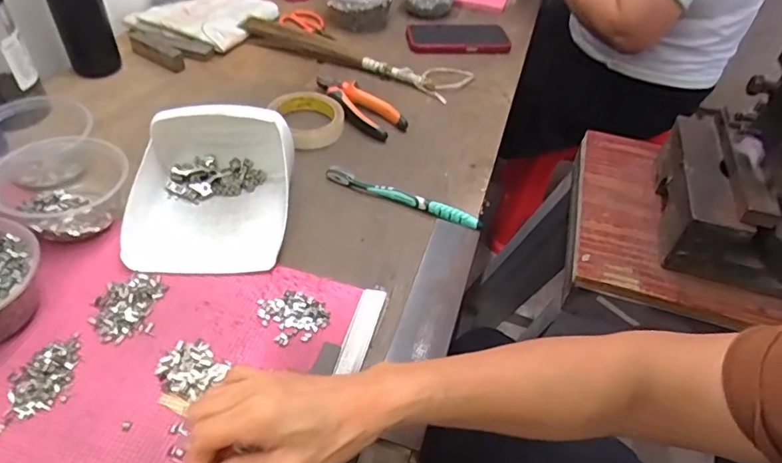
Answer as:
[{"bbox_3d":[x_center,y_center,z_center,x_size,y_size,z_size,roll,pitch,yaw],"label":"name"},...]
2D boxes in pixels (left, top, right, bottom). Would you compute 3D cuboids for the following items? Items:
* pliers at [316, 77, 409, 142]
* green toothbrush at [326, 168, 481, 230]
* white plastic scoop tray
[{"bbox_3d":[-0.051,-0.171,0.707,0.057,0.024,0.151,-33,58,-32],"label":"pliers"},{"bbox_3d":[0.012,-0.039,0.593,0.185,0.020,0.016,22,48,14],"label":"green toothbrush"},{"bbox_3d":[-0.183,-0.054,0.531,0.153,0.082,0.176,1,47,-6],"label":"white plastic scoop tray"}]

